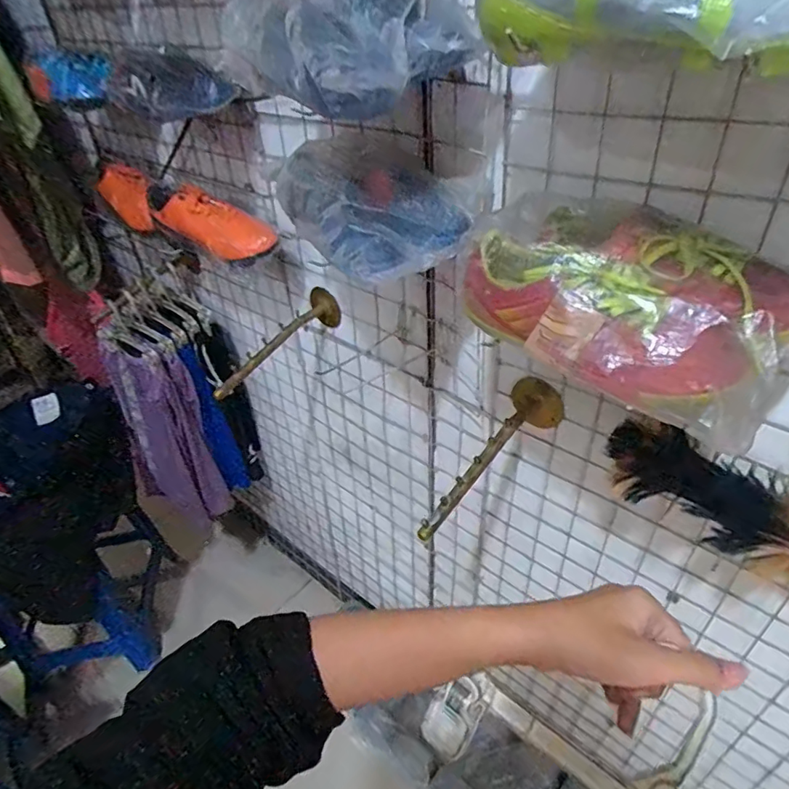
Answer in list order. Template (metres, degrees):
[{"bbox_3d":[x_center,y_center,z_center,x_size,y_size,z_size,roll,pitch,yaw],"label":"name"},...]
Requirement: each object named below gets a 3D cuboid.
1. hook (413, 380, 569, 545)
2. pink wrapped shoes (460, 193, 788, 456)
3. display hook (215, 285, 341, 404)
[{"bbox_3d":[0.120,0.075,0.632,0.069,0.064,0.250,22,46,31],"label":"hook"},{"bbox_3d":[0.186,-0.074,0.410,0.150,0.100,0.231,-30,44,-29],"label":"pink wrapped shoes"},{"bbox_3d":[-0.194,-0.089,0.848,0.050,0.067,0.253,27,48,34],"label":"display hook"}]

